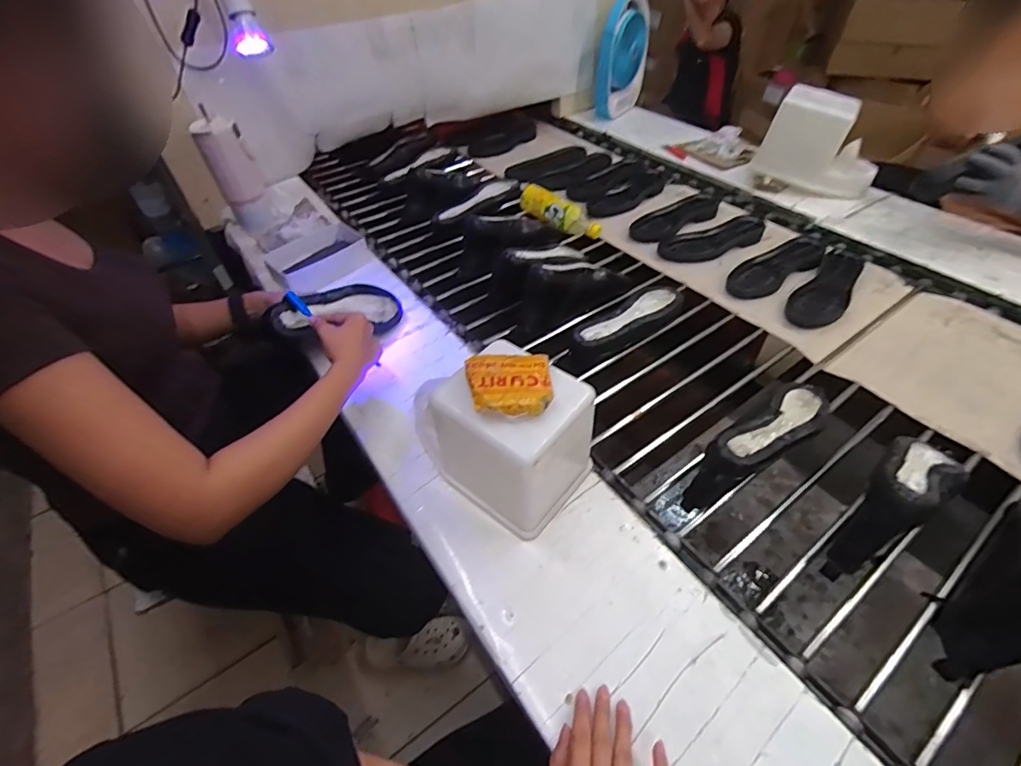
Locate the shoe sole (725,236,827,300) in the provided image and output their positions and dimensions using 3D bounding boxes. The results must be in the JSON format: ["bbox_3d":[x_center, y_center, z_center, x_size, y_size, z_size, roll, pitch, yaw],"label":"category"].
[{"bbox_3d":[0.543,-0.239,0.967,0.250,0.041,0.092,-25,51,-19],"label":"shoe sole"}]

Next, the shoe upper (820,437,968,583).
[{"bbox_3d":[0.455,0.139,0.556,0.225,0.110,0.079,-43,58,-8],"label":"shoe upper"}]

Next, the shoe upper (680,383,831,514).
[{"bbox_3d":[0.363,0.092,0.687,0.247,0.120,0.075,-31,53,-23],"label":"shoe upper"}]

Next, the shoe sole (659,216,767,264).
[{"bbox_3d":[0.440,-0.313,1.041,0.228,0.041,0.099,-12,48,-8],"label":"shoe sole"}]

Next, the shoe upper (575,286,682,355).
[{"bbox_3d":[0.209,-0.103,0.845,0.224,0.068,0.075,-24,50,-18],"label":"shoe upper"}]

